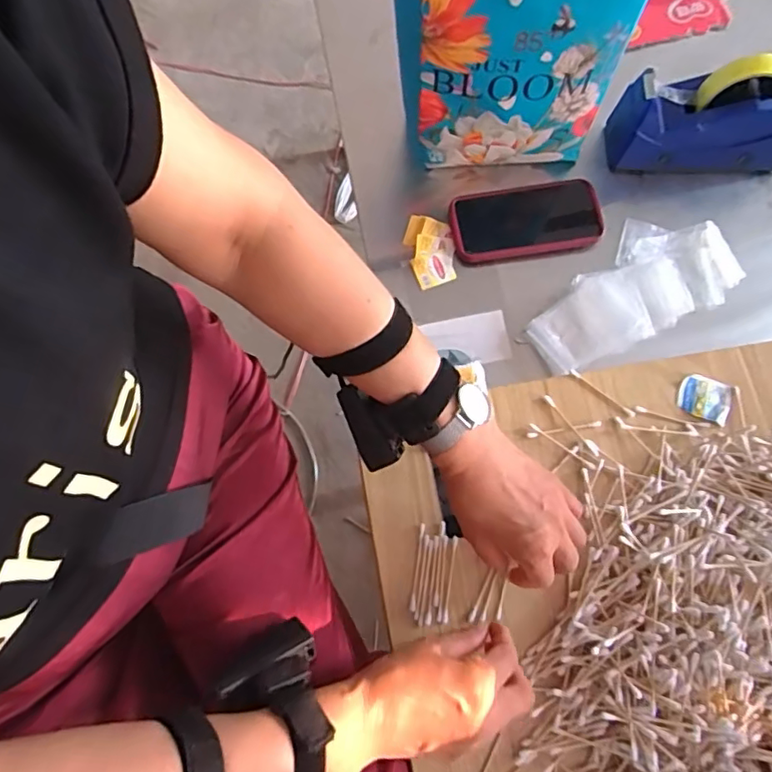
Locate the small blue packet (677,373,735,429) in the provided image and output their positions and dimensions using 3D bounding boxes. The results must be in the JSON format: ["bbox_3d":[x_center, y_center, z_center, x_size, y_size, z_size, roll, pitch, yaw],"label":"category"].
[{"bbox_3d":[0.309,0.012,0.545,0.050,0.004,0.044,23,76,5],"label":"small blue packet"}]

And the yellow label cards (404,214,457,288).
[{"bbox_3d":[0.052,-0.158,0.653,0.052,0.011,0.086,-14,78,-4],"label":"yellow label cards"}]

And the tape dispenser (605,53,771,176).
[{"bbox_3d":[0.369,-0.302,0.631,0.212,0.125,0.069,1,75,0],"label":"tape dispenser"}]

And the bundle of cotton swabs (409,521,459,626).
[{"bbox_3d":[0.042,0.164,0.493,0.034,0.005,0.082,9,75,1],"label":"bundle of cotton swabs"}]

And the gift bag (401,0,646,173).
[{"bbox_3d":[0.125,-0.379,0.582,0.223,0.235,0.179,4,75,1],"label":"gift bag"}]

